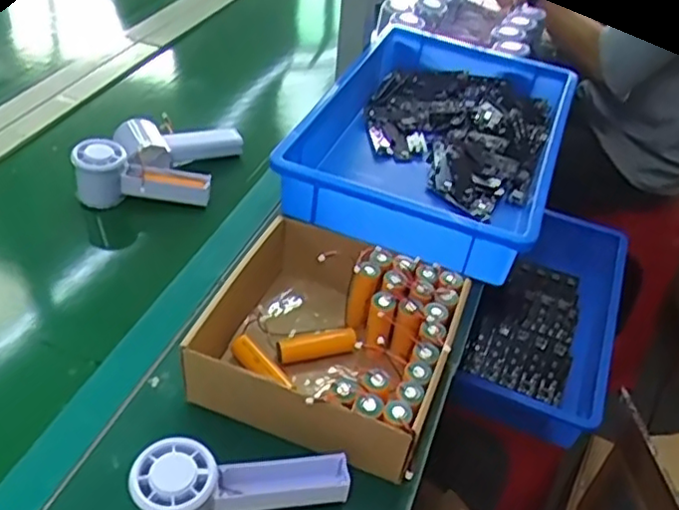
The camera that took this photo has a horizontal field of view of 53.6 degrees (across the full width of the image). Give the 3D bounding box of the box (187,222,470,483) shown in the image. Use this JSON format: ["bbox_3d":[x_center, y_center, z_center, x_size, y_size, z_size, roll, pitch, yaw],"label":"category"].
[{"bbox_3d":[-0.011,0.069,0.577,0.200,0.078,0.184,20,45,12],"label":"box"}]

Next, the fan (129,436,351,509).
[{"bbox_3d":[-0.070,0.162,0.483,0.149,0.060,0.054,-7,46,-15],"label":"fan"}]

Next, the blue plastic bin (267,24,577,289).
[{"bbox_3d":[0.126,-0.159,0.852,0.289,0.088,0.455,19,45,11],"label":"blue plastic bin"}]

